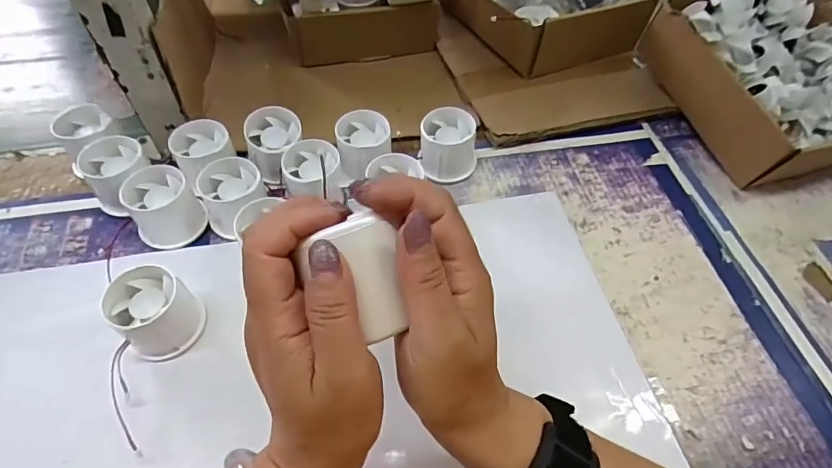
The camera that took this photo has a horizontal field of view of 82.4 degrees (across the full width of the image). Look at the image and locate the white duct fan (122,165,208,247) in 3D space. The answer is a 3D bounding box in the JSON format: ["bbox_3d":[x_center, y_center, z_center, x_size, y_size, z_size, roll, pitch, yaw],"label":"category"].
[{"bbox_3d":[-0.216,-0.022,0.408,0.053,0.048,0.055,-32,62,-22],"label":"white duct fan"}]

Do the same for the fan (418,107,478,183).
[{"bbox_3d":[0.033,-0.085,0.461,0.054,0.045,0.054,1,54,-1],"label":"fan"}]

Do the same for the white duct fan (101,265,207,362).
[{"bbox_3d":[-0.194,0.057,0.353,0.058,0.043,0.054,32,60,19],"label":"white duct fan"}]

